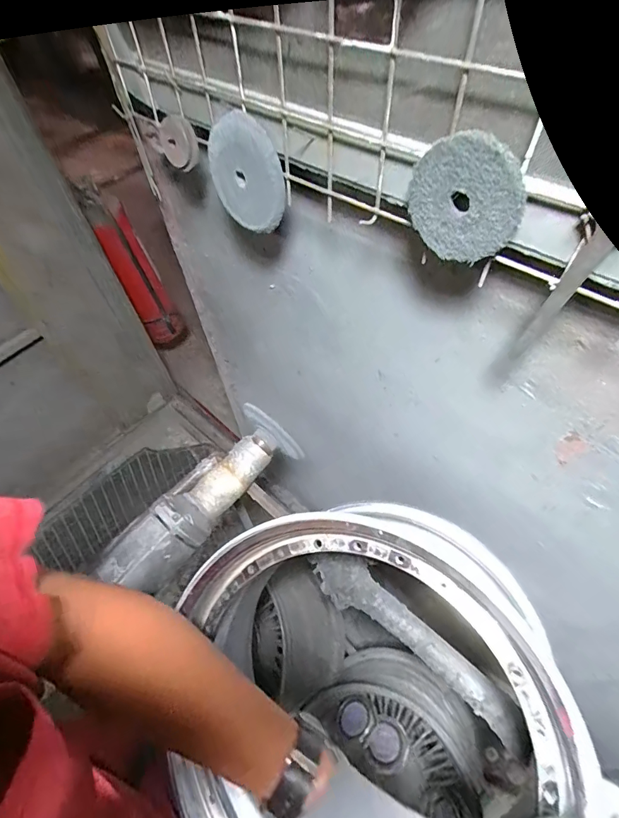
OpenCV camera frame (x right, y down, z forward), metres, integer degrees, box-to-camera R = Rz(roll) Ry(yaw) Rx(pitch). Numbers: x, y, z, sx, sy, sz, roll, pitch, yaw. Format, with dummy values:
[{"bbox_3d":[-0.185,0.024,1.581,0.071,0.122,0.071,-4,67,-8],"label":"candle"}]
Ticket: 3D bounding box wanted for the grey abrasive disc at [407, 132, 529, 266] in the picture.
[{"bbox_3d":[0.114,-0.154,0.301,0.083,0.084,0.012,30,62,21],"label":"grey abrasive disc"}]

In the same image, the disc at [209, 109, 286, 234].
[{"bbox_3d":[-0.067,-0.254,0.446,0.105,0.112,0.019,38,54,12],"label":"disc"}]

